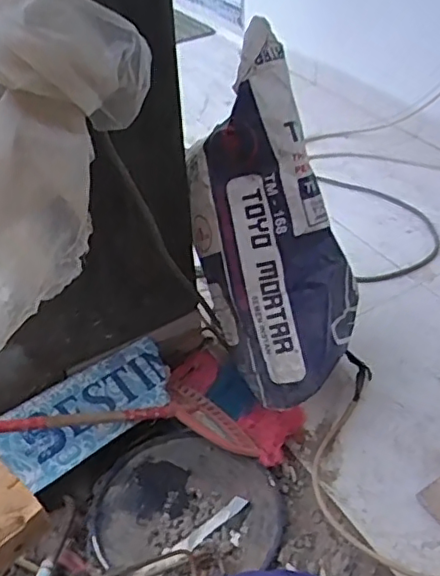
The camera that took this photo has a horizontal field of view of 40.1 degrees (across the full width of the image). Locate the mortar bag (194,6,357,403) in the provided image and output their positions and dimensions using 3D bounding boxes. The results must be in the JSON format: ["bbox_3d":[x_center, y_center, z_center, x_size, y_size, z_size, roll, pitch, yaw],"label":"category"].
[{"bbox_3d":[0.081,-0.103,0.947,0.210,0.543,0.150,-12,9,-11],"label":"mortar bag"}]

